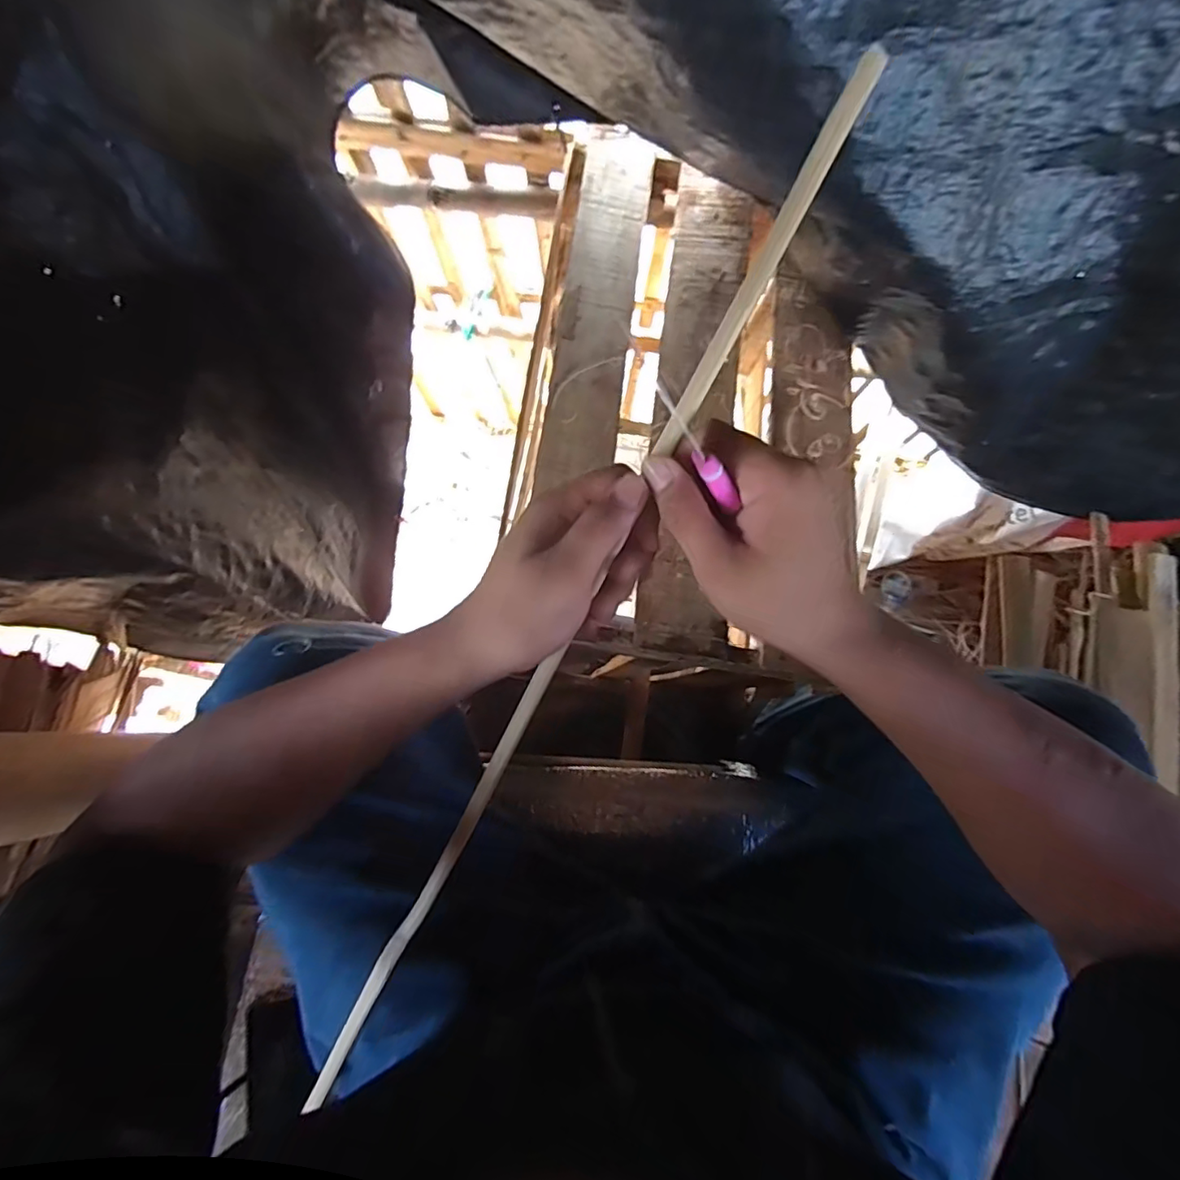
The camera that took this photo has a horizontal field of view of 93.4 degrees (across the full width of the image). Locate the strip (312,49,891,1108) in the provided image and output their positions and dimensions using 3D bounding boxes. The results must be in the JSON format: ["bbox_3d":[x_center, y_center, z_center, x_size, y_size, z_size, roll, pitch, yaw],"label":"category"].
[{"bbox_3d":[-0.037,0.068,0.313,0.013,0.009,0.672,30,104,7],"label":"strip"}]

